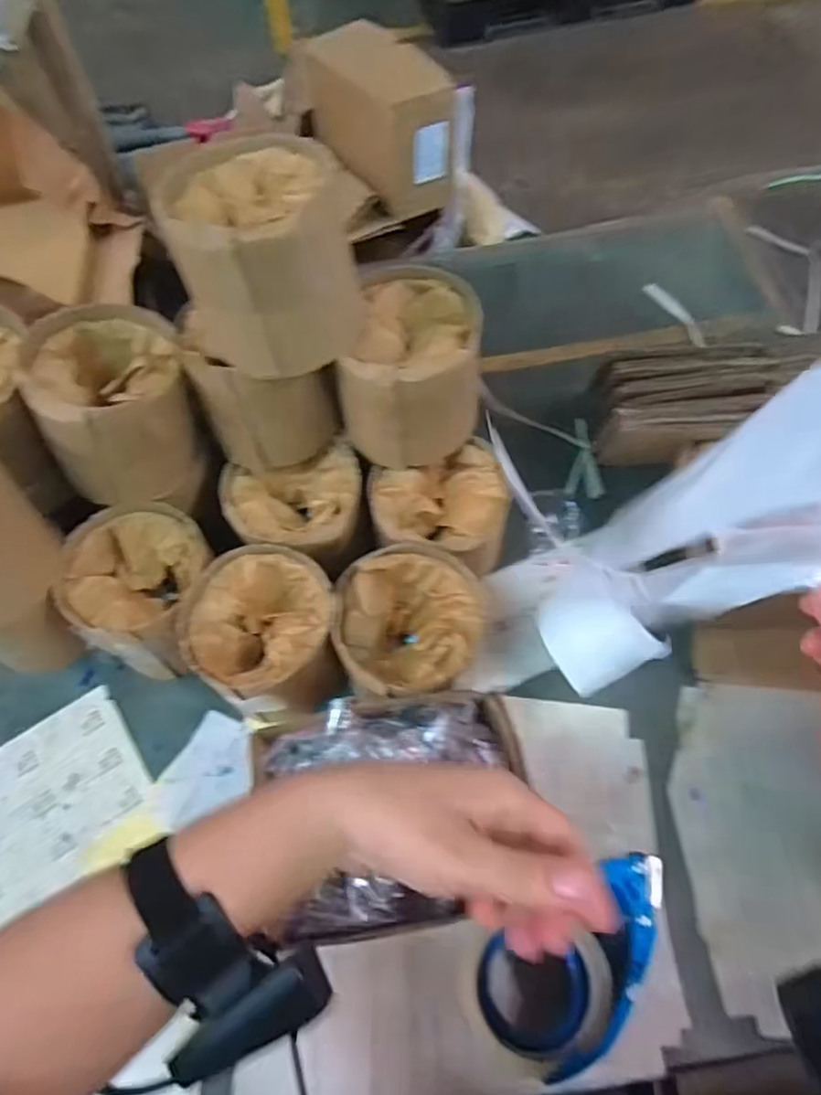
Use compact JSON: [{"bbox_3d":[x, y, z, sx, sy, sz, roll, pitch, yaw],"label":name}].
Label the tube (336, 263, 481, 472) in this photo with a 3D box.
[{"bbox_3d":[0.002,-0.147,0.554,0.111,0.121,0.132,1,63,3],"label":"tube"}]

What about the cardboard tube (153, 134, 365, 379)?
[{"bbox_3d":[-0.104,-0.208,0.466,0.116,0.104,0.130,-20,64,-7],"label":"cardboard tube"}]

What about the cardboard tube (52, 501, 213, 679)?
[{"bbox_3d":[-0.225,0.041,0.577,0.112,0.114,0.123,-1,63,2],"label":"cardboard tube"}]

